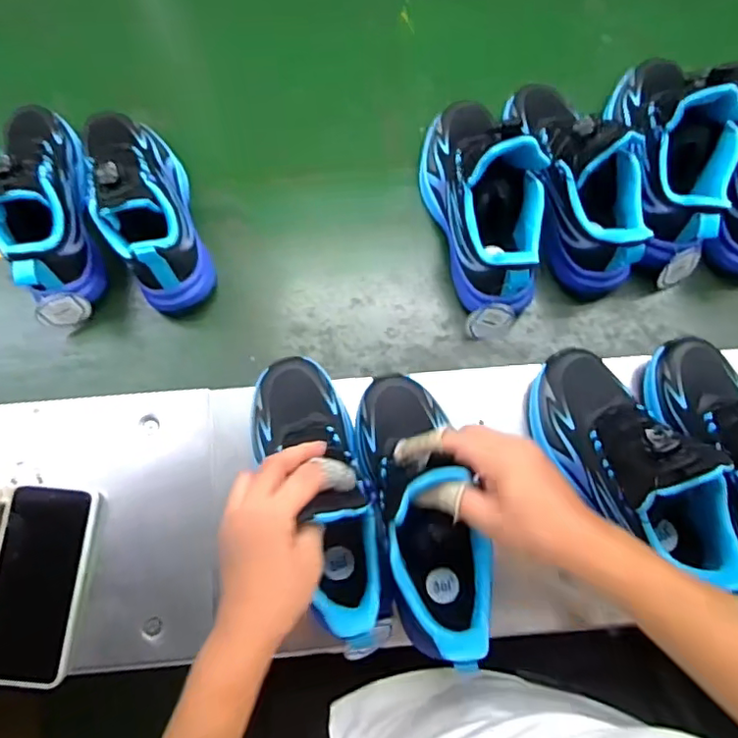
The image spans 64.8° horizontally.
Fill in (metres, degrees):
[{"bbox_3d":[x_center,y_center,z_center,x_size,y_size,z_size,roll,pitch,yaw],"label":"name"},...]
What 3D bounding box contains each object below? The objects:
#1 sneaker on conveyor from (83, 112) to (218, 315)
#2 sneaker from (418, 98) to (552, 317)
[{"bbox_3d":[-0.220,-0.169,0.577,0.072,0.120,0.218,-19,77,-1],"label":"sneaker on conveyor"},{"bbox_3d":[0.115,-0.163,0.556,0.087,0.149,0.200,-16,77,-1],"label":"sneaker"}]

